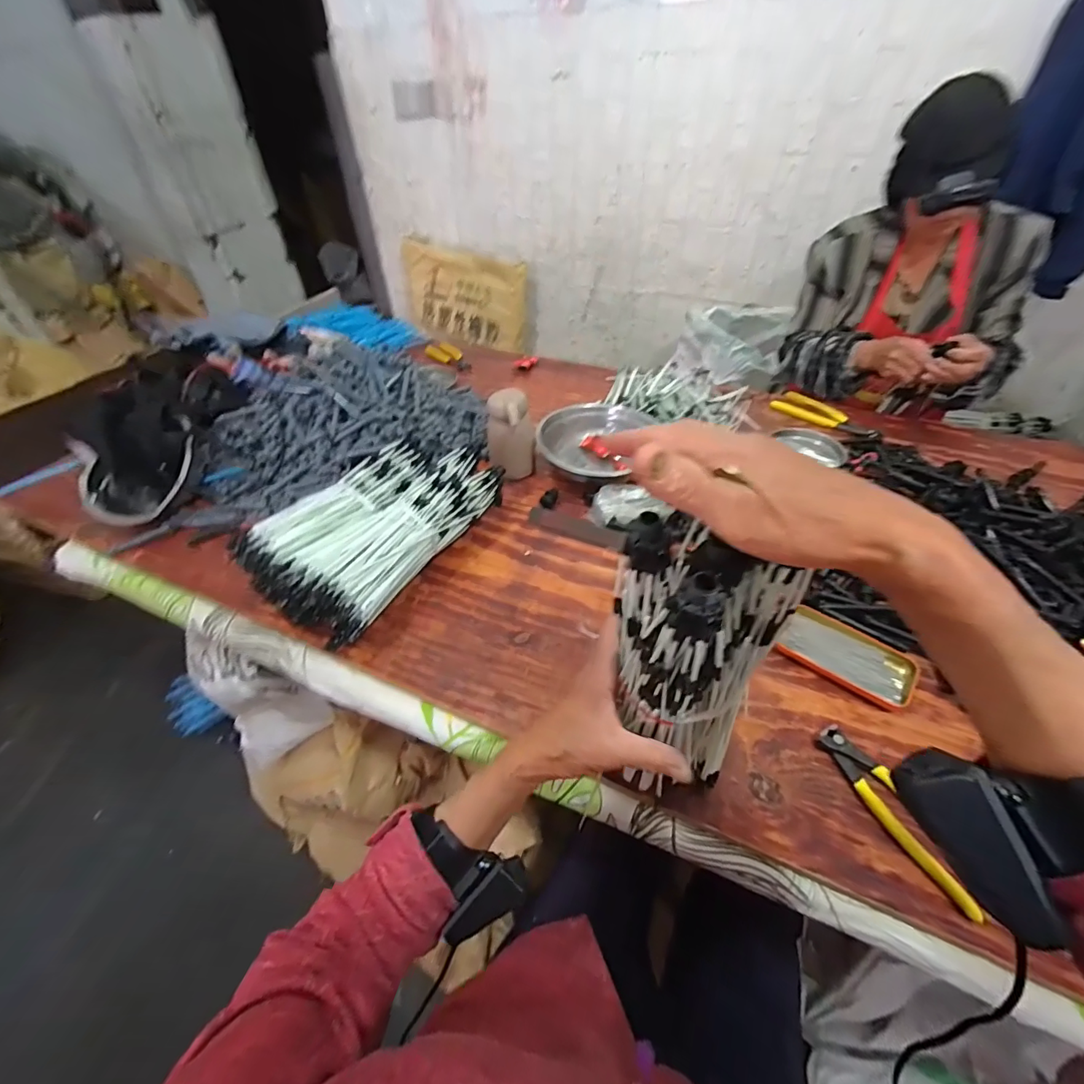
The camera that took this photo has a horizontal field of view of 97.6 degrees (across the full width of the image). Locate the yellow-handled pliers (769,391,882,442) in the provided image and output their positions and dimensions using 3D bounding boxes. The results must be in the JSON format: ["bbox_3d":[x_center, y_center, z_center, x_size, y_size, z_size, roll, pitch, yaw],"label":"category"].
[{"bbox_3d":[0.570,-0.254,0.954,0.208,0.033,0.047,34,54,30],"label":"yellow-handled pliers"}]

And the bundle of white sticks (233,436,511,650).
[{"bbox_3d":[-0.231,-0.031,0.694,0.211,0.114,0.340,24,50,24],"label":"bundle of white sticks"}]

